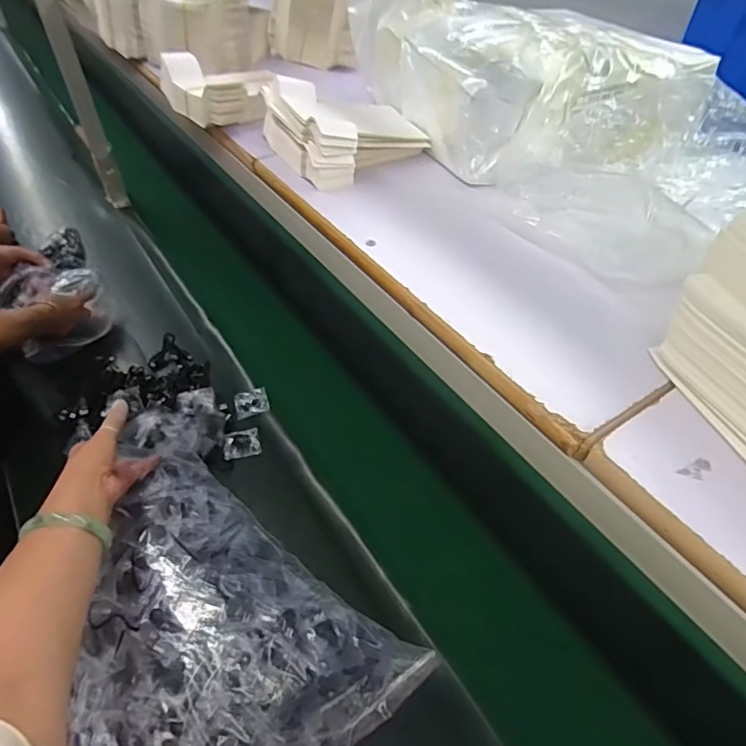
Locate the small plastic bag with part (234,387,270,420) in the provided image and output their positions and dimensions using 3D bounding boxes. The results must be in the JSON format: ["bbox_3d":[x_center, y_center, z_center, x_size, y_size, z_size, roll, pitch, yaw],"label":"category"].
[{"bbox_3d":[-0.206,0.049,0.850,0.055,0.021,0.050,-8,48,-10],"label":"small plastic bag with part"}]

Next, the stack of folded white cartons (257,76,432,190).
[{"bbox_3d":[-0.022,-0.240,0.485,0.136,0.052,0.127,-22,51,-21],"label":"stack of folded white cartons"}]

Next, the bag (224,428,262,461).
[{"bbox_3d":[-0.208,0.111,0.789,0.054,0.008,0.052,-10,48,-12],"label":"bag"}]

